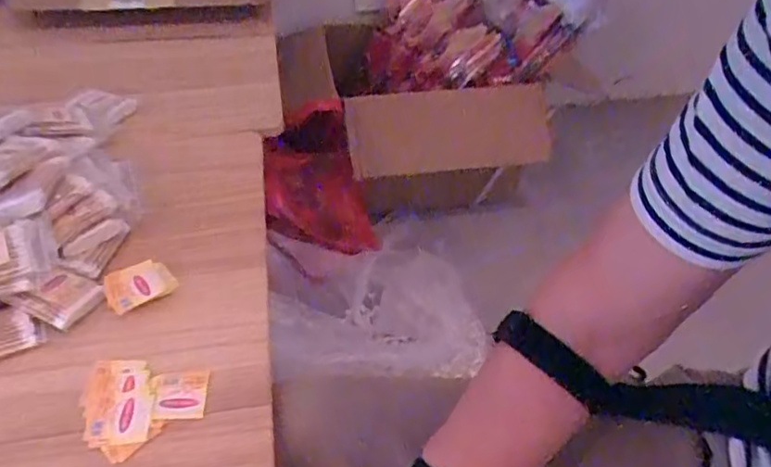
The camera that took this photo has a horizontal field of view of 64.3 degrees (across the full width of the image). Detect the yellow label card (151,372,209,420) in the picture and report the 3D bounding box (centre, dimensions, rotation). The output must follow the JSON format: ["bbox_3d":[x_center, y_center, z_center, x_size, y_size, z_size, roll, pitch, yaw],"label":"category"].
[{"bbox_3d":[-0.166,0.129,0.492,0.044,0.004,0.042,0,44,-10],"label":"yellow label card"}]

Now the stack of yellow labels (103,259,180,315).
[{"bbox_3d":[-0.229,0.045,0.567,0.060,0.012,0.049,-28,49,-27],"label":"stack of yellow labels"}]

